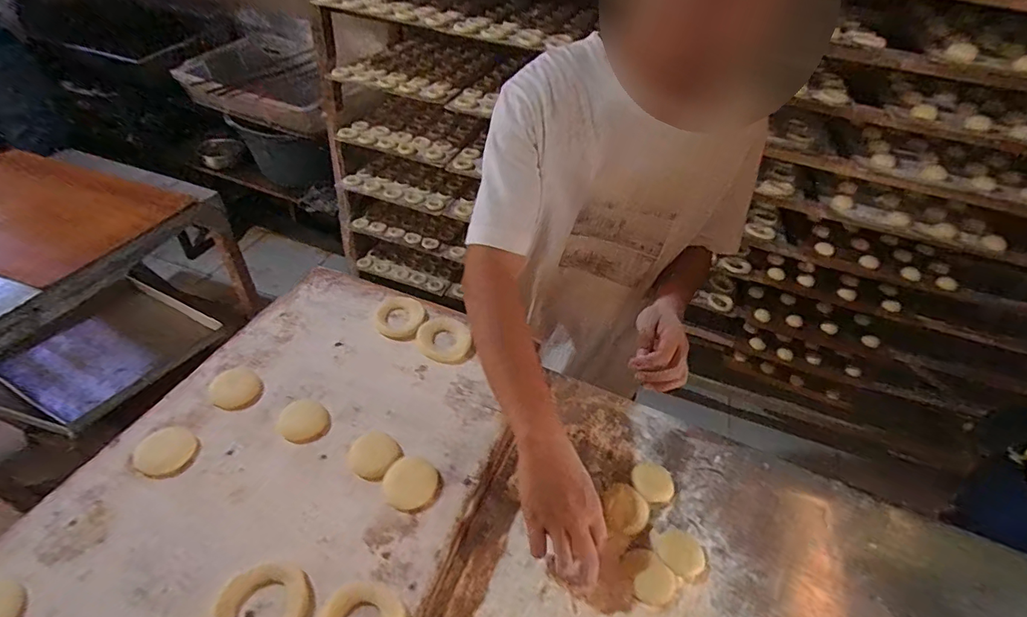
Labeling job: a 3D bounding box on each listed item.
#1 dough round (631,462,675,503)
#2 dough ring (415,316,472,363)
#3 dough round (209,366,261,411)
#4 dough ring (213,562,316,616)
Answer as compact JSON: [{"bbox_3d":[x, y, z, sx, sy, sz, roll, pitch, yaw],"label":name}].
[{"bbox_3d":[0.193,0.240,0.639,0.058,0.013,0.059,4,43,-4],"label":"dough round"},{"bbox_3d":[-0.106,0.047,0.720,0.083,0.011,0.080,4,43,-4],"label":"dough ring"},{"bbox_3d":[-0.371,0.106,0.617,0.057,0.007,0.066,-29,54,-33],"label":"dough round"},{"bbox_3d":[-0.240,0.291,0.447,0.083,0.015,0.081,30,47,23],"label":"dough ring"}]

